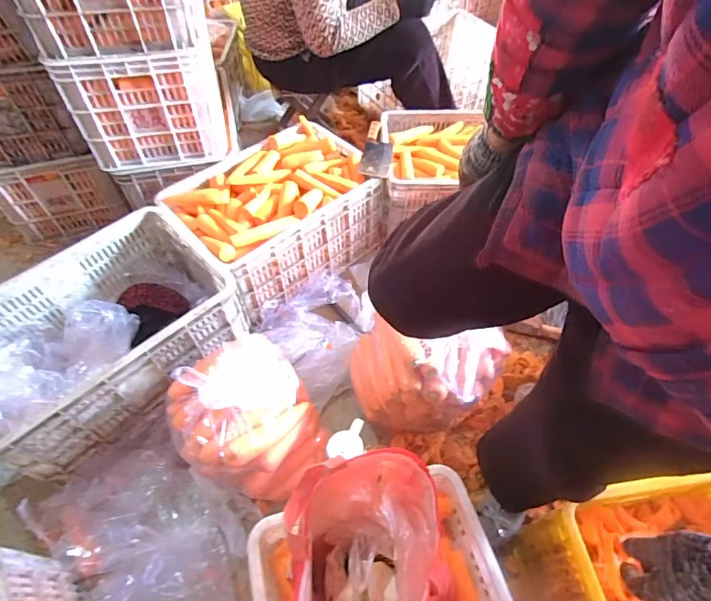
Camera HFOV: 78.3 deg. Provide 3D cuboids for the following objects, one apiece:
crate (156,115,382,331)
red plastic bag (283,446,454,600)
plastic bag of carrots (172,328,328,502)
[{"bbox_3d":[-0.217,-0.249,1.270,0.509,0.253,0.361,-36,62,-23],"label":"crate"},{"bbox_3d":[0.013,0.365,0.612,0.196,0.238,0.229,-10,55,-7],"label":"red plastic bag"},{"bbox_3d":[-0.215,0.237,0.875,0.247,0.244,0.253,-39,63,-24],"label":"plastic bag of carrots"}]

